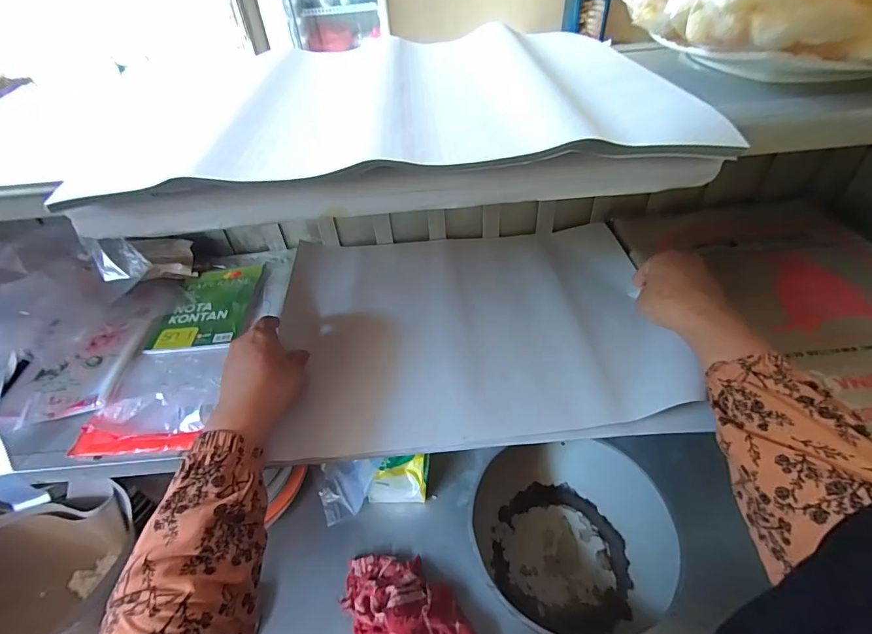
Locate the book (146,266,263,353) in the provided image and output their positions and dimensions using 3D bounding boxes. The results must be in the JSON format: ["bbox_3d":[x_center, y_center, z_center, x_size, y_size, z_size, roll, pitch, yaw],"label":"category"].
[{"bbox_3d":[-0.294,-0.013,0.546,0.109,0.006,0.159,-5,44,2],"label":"book"}]

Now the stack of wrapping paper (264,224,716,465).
[{"bbox_3d":[0.033,-0.003,0.495,0.420,0.022,0.337,-6,43,1],"label":"stack of wrapping paper"}]

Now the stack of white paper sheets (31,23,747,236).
[{"bbox_3d":[-0.034,-0.193,0.366,0.434,0.048,0.301,-6,48,-2],"label":"stack of white paper sheets"}]

